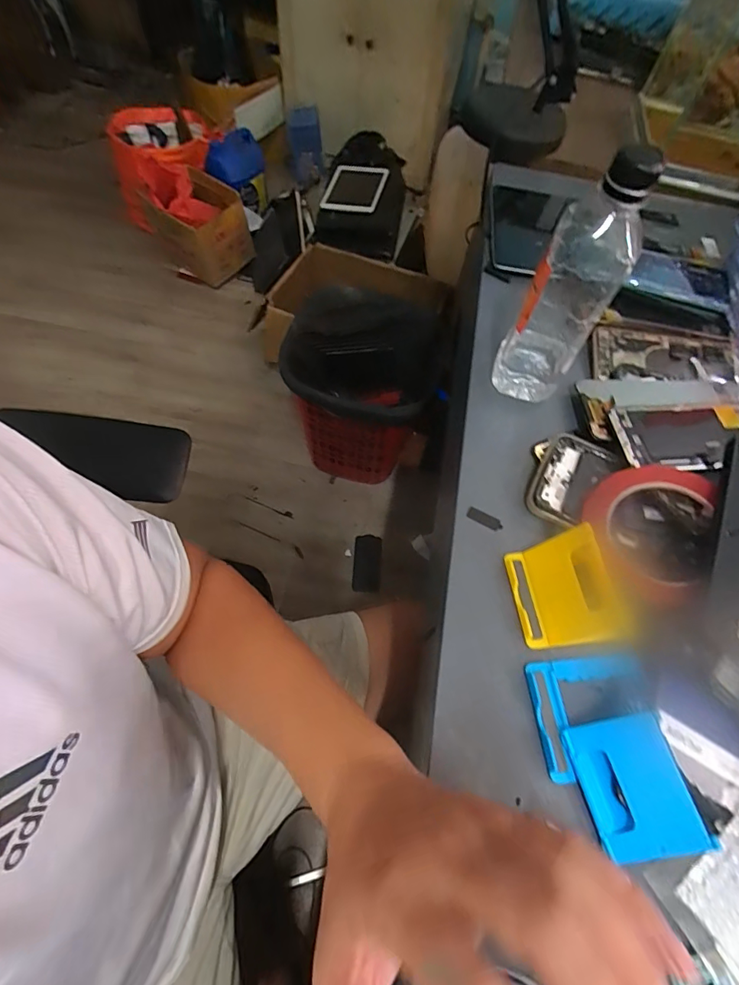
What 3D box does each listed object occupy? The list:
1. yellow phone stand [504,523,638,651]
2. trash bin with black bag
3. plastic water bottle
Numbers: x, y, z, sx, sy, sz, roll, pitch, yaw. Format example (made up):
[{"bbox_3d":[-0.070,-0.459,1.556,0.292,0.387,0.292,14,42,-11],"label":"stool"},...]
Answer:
[{"bbox_3d":[0.137,0.067,0.323,0.065,0.044,0.072,-6,62,-6],"label":"yellow phone stand"},{"bbox_3d":[-0.016,-0.237,1.154,0.337,0.371,0.343,14,61,3],"label":"trash bin with black bag"},{"bbox_3d":[0.150,-0.157,0.358,0.066,0.189,0.054,15,61,3],"label":"plastic water bottle"}]

